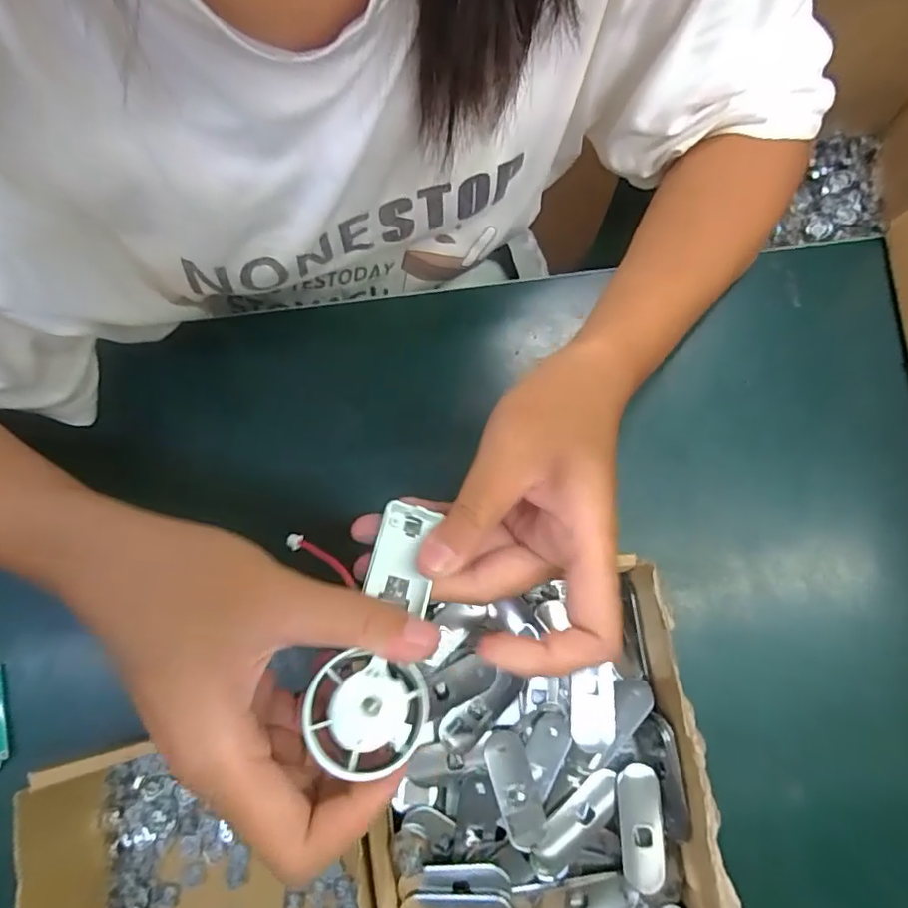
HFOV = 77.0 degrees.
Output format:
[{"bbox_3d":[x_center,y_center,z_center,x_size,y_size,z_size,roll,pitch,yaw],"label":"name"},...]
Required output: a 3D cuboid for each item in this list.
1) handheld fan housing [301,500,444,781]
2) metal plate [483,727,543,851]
[{"bbox_3d":[-0.024,0.060,0.201,0.037,0.015,0.090,8,55,3],"label":"handheld fan housing"},{"bbox_3d":[0.027,0.155,0.263,0.017,0.004,0.050,-15,76,-3],"label":"metal plate"}]

